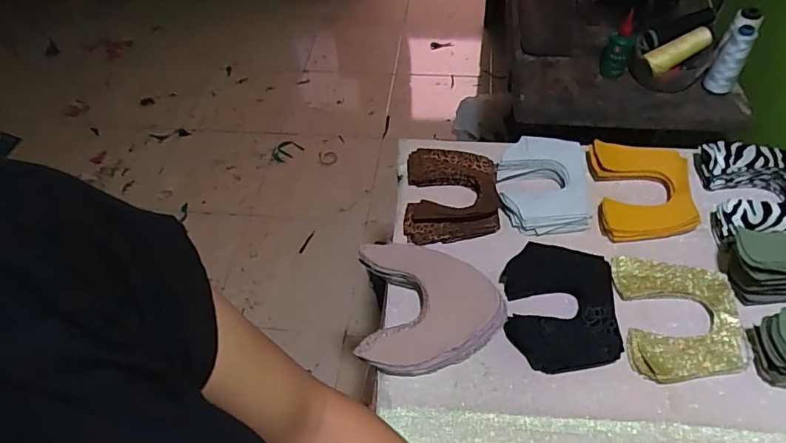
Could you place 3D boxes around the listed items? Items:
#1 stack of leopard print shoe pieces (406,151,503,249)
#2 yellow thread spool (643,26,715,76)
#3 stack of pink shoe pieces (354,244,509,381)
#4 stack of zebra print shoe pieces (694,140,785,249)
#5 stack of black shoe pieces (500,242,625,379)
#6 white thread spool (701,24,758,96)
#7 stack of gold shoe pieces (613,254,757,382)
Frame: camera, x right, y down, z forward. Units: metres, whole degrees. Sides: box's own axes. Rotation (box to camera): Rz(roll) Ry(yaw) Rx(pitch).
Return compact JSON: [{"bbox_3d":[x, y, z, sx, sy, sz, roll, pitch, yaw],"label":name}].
[{"bbox_3d":[0.086,-0.040,0.746,0.130,0.029,0.162,1,51,4],"label":"stack of leopard print shoe pieces"},{"bbox_3d":[0.485,-0.290,0.861,0.113,0.036,0.032,-27,51,10],"label":"yellow thread spool"},{"bbox_3d":[0.047,0.106,0.627,0.176,0.040,0.162,-1,51,3],"label":"stack of pink shoe pieces"},{"bbox_3d":[0.504,-0.040,0.689,0.136,0.040,0.163,5,51,8],"label":"stack of zebra print shoe pieces"},{"bbox_3d":[0.204,0.102,0.624,0.129,0.032,0.162,2,51,6],"label":"stack of black shoe pieces"},{"bbox_3d":[0.556,-0.265,0.840,0.042,0.113,0.037,26,59,22],"label":"white thread spool"},{"bbox_3d":[0.345,0.114,0.612,0.137,0.019,0.151,-1,51,3],"label":"stack of gold shoe pieces"}]

